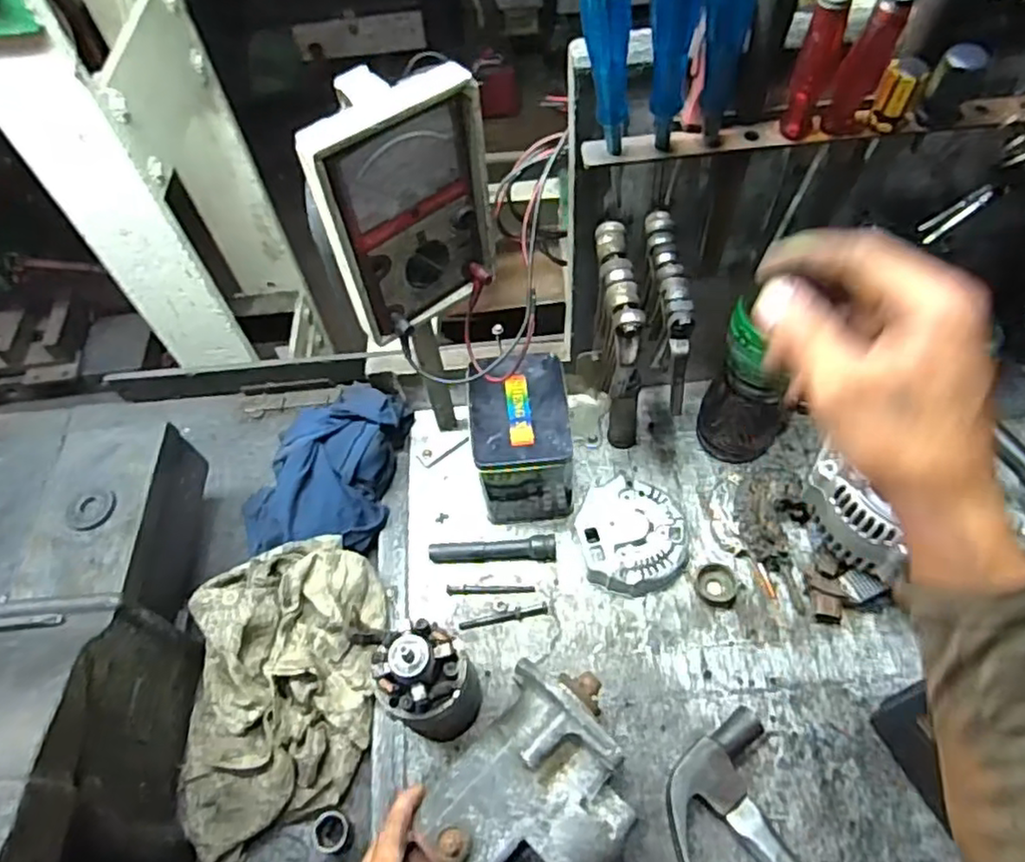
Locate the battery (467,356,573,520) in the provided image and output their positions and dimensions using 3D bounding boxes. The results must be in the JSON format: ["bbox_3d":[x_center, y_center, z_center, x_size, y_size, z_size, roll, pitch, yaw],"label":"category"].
[{"bbox_3d":[0.009,0.010,0.688,0.092,0.127,0.126,-5,57,0],"label":"battery"}]

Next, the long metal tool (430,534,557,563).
[{"bbox_3d":[-0.020,0.120,0.679,0.127,0.022,0.022,-1,57,3],"label":"long metal tool"}]

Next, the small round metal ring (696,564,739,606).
[{"bbox_3d":[0.198,0.148,0.650,0.039,0.008,0.039,-2,57,3],"label":"small round metal ring"}]

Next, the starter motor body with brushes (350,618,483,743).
[{"bbox_3d":[-0.067,0.203,0.545,0.071,0.155,0.064,-23,59,-11],"label":"starter motor body with brushes"}]

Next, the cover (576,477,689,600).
[{"bbox_3d":[0.117,0.105,0.671,0.107,0.037,0.114,-9,57,-2],"label":"cover"}]

